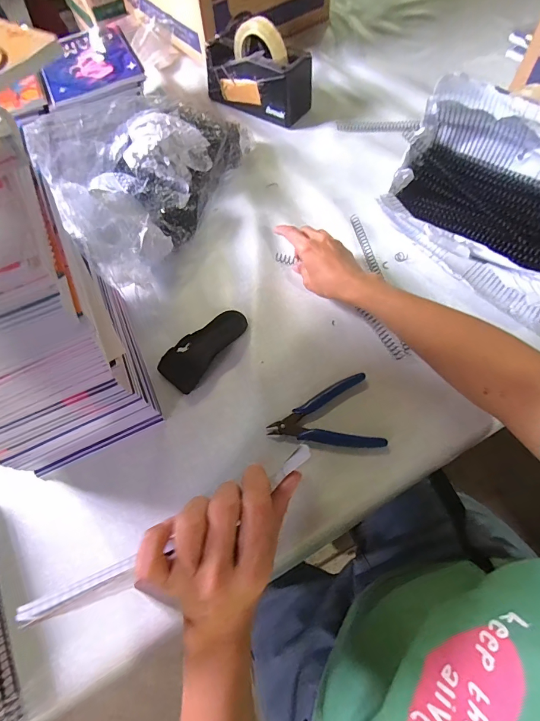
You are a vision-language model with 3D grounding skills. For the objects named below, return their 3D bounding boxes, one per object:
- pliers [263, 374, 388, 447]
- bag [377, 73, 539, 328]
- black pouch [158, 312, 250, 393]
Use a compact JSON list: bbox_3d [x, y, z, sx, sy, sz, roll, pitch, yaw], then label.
[{"bbox_3d":[0.058,0.060,0.402,0.116,0.018,0.082,-7,62,1],"label":"pliers"},{"bbox_3d":[0.275,-0.196,0.439,0.284,0.113,0.185,40,73,22],"label":"bag"},{"bbox_3d":[-0.085,-0.021,0.451,0.055,0.012,0.118,33,70,19],"label":"black pouch"}]

